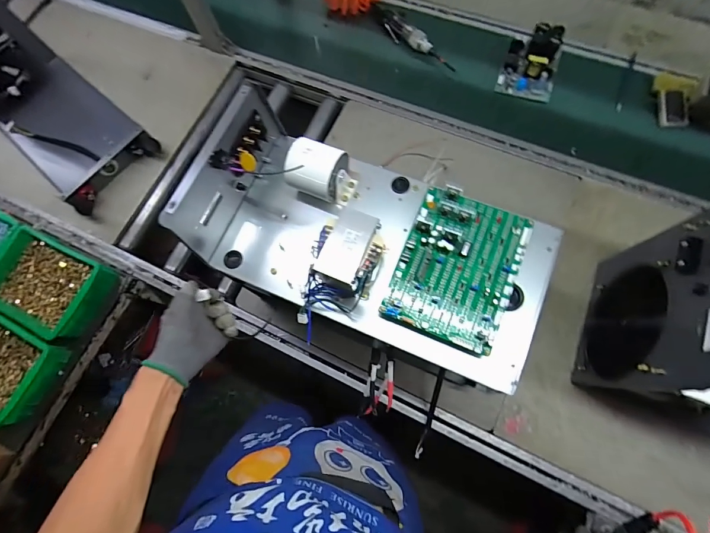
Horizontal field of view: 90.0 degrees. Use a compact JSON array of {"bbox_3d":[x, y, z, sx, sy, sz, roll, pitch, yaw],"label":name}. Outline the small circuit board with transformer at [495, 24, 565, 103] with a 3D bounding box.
[{"bbox_3d":[0.443,-0.516,0.888,0.133,0.050,0.179,17,76,10],"label":"small circuit board with transformer"}]

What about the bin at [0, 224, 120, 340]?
[{"bbox_3d":[-0.692,0.041,0.812,0.249,0.083,0.182,23,78,11],"label":"bin"}]

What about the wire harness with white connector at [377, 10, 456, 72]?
[{"bbox_3d":[0.161,-0.605,0.954,0.052,0.048,0.280,-42,75,-7],"label":"wire harness with white connector"}]

